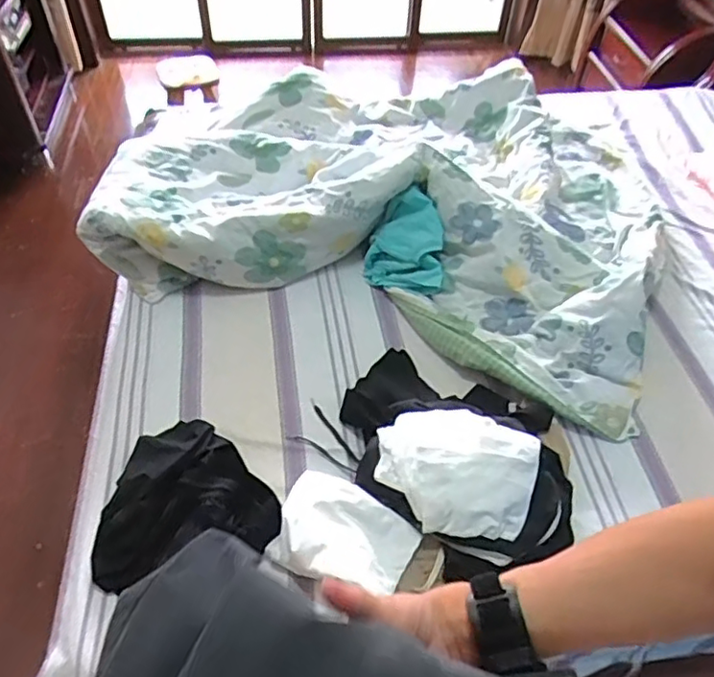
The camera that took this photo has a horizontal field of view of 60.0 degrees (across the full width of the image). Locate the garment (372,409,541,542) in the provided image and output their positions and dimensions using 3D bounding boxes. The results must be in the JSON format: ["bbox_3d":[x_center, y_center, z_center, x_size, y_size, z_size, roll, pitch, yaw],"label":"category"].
[{"bbox_3d":[0.175,0.238,1.080,0.276,0.102,0.205,7,50,4],"label":"garment"}]

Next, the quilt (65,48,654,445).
[{"bbox_3d":[0.136,-0.428,1.643,1.282,0.218,1.063,17,51,12],"label":"quilt"}]

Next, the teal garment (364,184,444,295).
[{"bbox_3d":[0.118,-0.229,1.501,0.181,0.169,0.211,6,50,3],"label":"teal garment"}]

